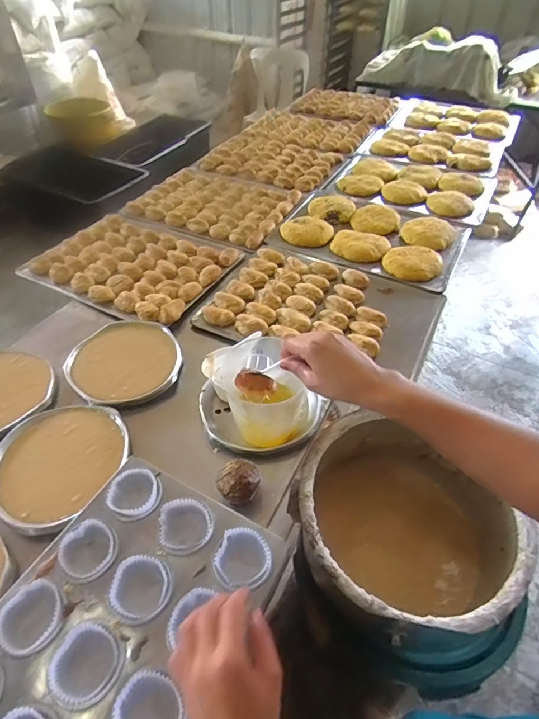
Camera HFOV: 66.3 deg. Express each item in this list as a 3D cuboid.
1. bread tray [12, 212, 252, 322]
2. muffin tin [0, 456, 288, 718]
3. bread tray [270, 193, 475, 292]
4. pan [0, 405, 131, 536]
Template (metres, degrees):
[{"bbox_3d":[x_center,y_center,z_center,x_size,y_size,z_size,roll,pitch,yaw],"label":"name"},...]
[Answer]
[{"bbox_3d":[-0.333,-0.234,0.991,0.449,0.039,0.312,23,51,19],"label":"bread tray"},{"bbox_3d":[-0.166,0.292,0.456,0.258,0.035,0.333,24,51,20],"label":"muffin tin"},{"bbox_3d":[0.262,-0.335,1.068,0.449,0.032,0.338,23,51,20],"label":"bread tray"},{"bbox_3d":[-0.315,0.155,0.615,0.192,0.025,0.190,1,47,-1],"label":"pan"}]

